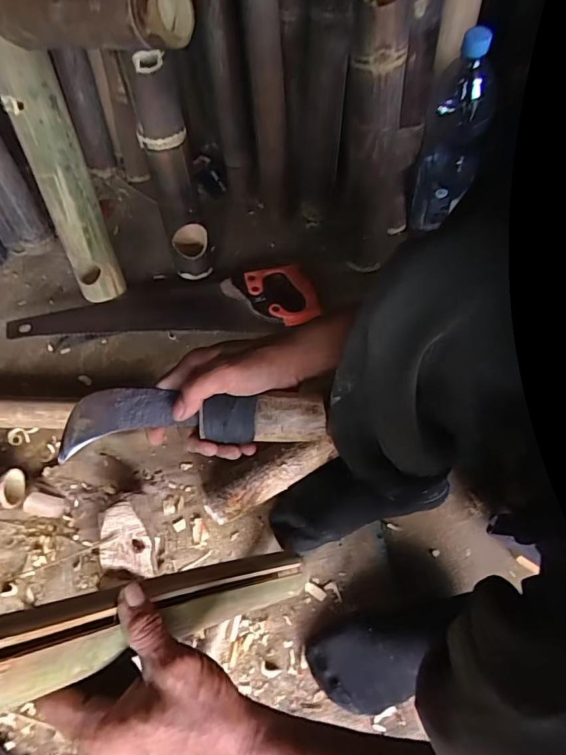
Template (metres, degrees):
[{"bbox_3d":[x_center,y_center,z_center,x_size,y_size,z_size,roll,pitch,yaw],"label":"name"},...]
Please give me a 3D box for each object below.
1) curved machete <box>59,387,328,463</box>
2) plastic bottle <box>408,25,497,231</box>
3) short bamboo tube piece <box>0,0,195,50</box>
[{"bbox_3d":[-0.081,0.037,0.431,0.237,0.030,0.050,-1,65,1],"label":"curved machete"},{"bbox_3d":[0.255,-0.343,0.729,0.093,0.320,0.092,20,69,11],"label":"plastic bottle"},{"bbox_3d":[-0.213,-0.386,0.511,0.238,0.066,0.054,13,64,19],"label":"short bamboo tube piece"}]

